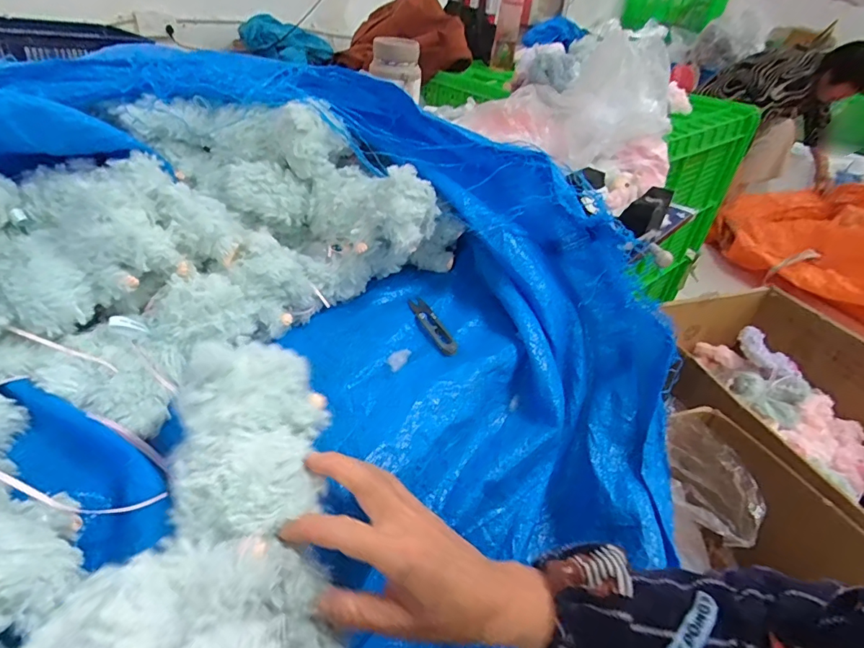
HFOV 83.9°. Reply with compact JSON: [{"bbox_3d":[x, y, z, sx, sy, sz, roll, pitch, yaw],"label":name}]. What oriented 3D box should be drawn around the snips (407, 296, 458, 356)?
[{"bbox_3d":[0.000,-0.001,0.528,0.022,0.005,0.100,-12,40,-25],"label":"snips"}]

